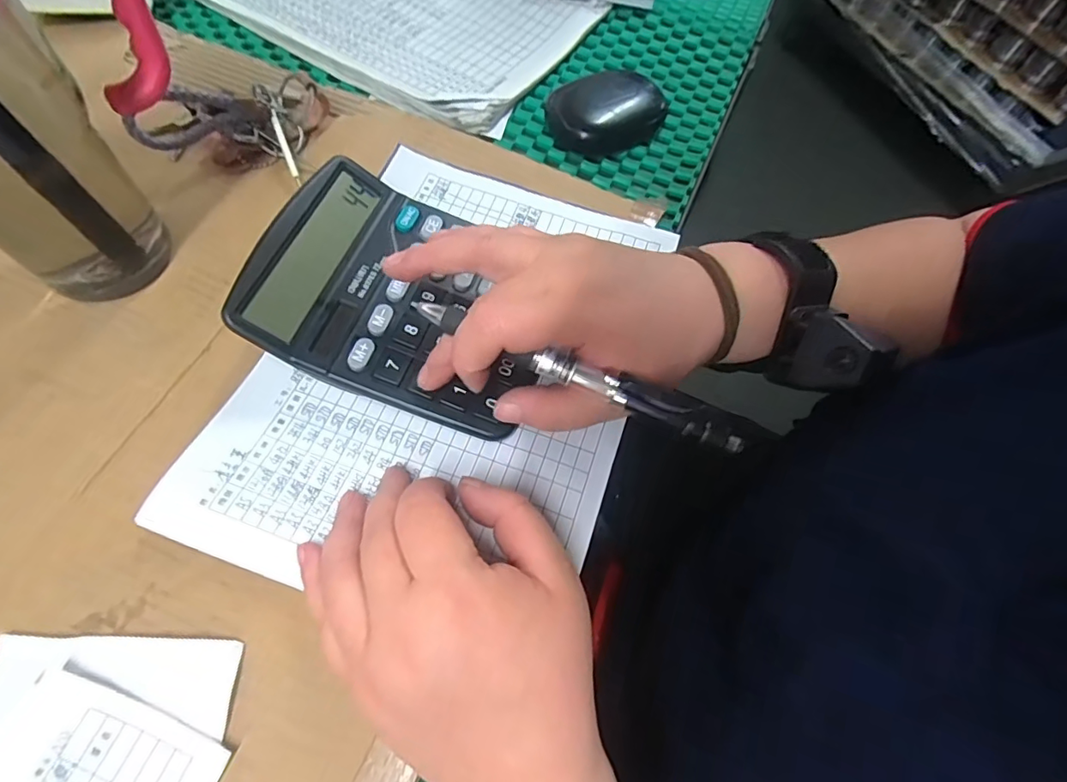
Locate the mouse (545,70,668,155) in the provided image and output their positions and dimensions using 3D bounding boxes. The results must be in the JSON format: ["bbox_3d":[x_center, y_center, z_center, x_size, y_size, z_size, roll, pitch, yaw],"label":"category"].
[{"bbox_3d":[0.056,-0.205,0.383,0.090,0.027,0.058,-9,64,-10],"label":"mouse"}]

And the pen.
[{"bbox_3d":[0.019,-0.008,0.216,0.143,0.008,0.014,23,64,4],"label":"pen"}]

